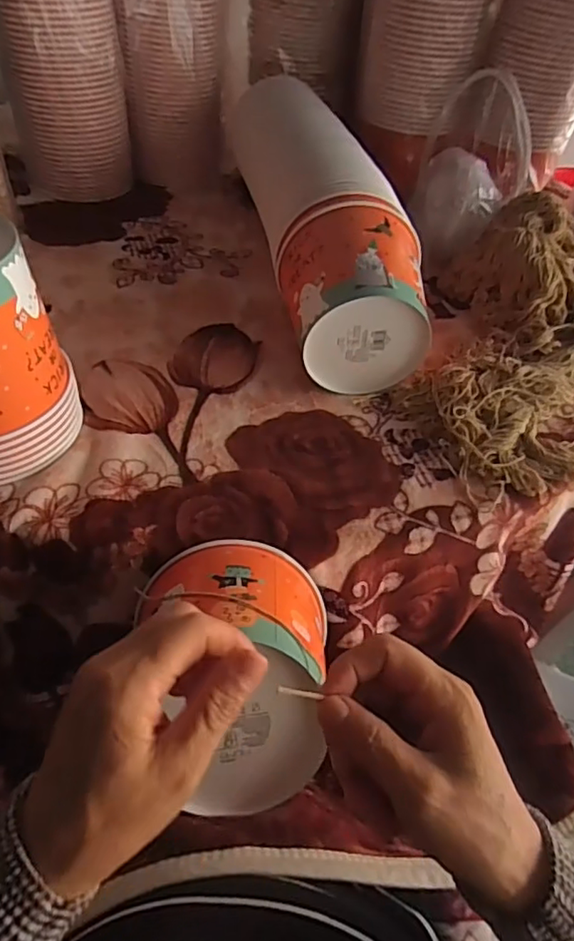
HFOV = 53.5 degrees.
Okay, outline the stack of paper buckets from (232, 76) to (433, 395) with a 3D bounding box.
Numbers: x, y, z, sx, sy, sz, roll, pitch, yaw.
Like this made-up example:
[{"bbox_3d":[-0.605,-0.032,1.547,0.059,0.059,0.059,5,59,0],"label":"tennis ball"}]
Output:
[{"bbox_3d":[0.040,-0.311,0.723,0.142,0.149,0.482,-6,48,-12],"label":"stack of paper buckets"}]

